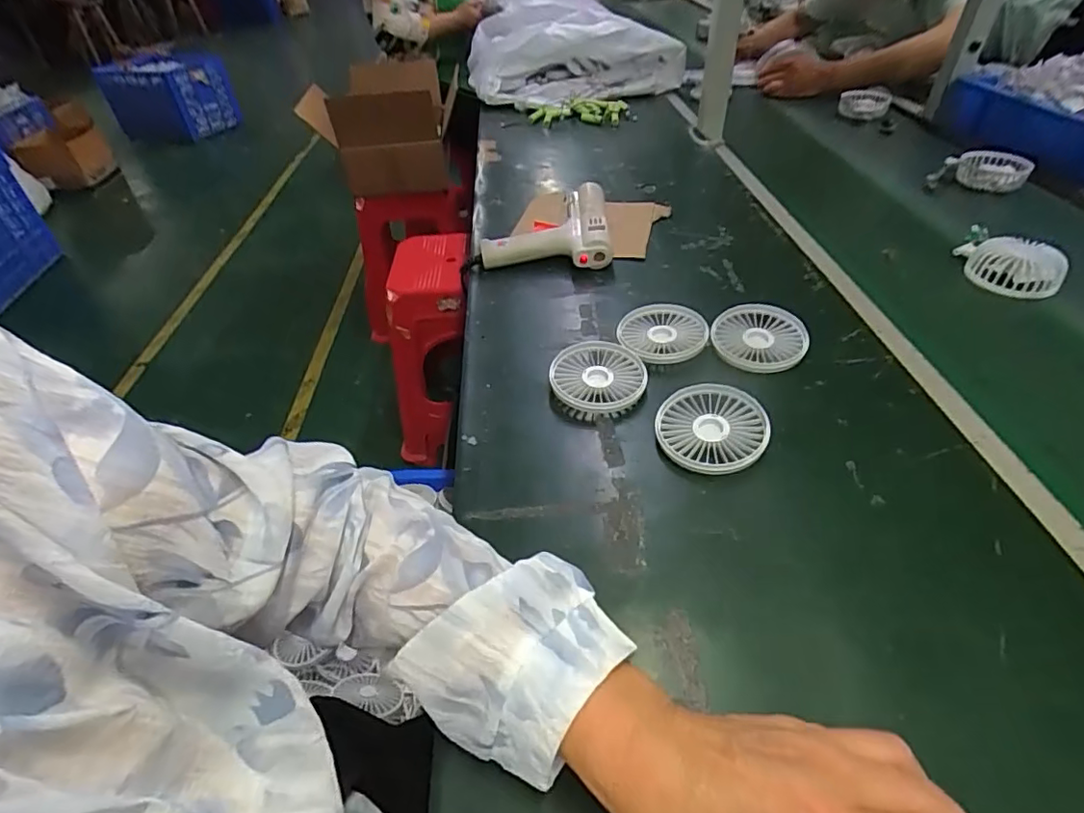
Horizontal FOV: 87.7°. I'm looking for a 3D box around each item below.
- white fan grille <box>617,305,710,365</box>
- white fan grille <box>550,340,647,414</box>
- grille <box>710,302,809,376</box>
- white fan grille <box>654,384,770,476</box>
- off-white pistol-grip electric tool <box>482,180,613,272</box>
[{"bbox_3d":[0.123,-0.075,0.582,0.088,0.016,0.085,-1,42,5],"label":"white fan grille"},{"bbox_3d":[0.055,-0.029,0.538,0.086,0.016,0.092,-3,42,3],"label":"white fan grille"},{"bbox_3d":[0.216,-0.068,0.562,0.088,0.023,0.085,-3,42,3],"label":"grille"},{"bbox_3d":[0.142,0.018,0.474,0.087,0.021,0.089,8,43,14],"label":"white fan grille"},{"bbox_3d":[0.011,-0.243,0.764,0.168,0.050,0.171,1,42,7],"label":"off-white pistol-grip electric tool"}]

